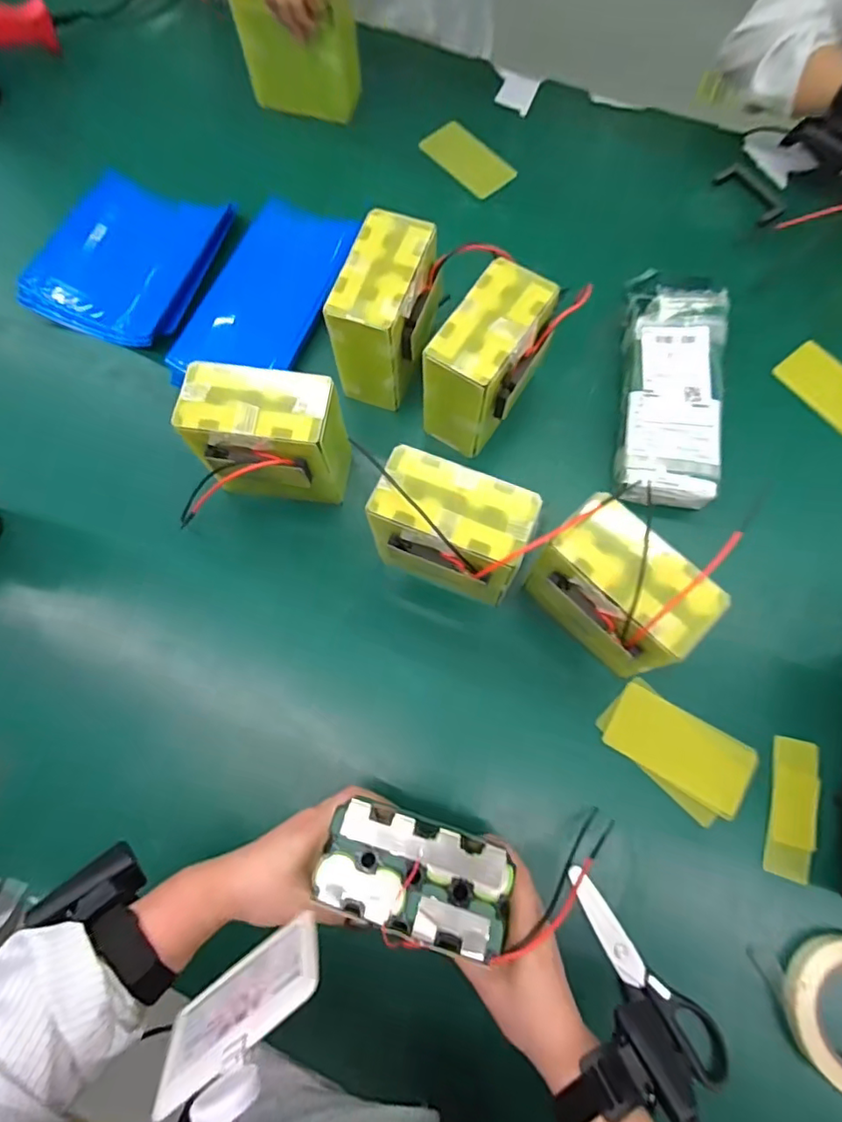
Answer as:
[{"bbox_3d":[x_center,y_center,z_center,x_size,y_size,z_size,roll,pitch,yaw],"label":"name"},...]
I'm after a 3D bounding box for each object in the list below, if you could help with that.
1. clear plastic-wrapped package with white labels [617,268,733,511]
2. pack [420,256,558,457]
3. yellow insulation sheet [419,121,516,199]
[{"bbox_3d":[0.287,-0.198,0.654,0.107,0.052,0.287,9,73,3],"label":"clear plastic-wrapped package with white labels"},{"bbox_3d":[0.070,-0.205,0.612,0.088,0.140,0.147,32,76,10],"label":"pack"},{"bbox_3d":[0.066,-0.573,0.805,0.069,0.006,0.131,-44,81,-6],"label":"yellow insulation sheet"}]

